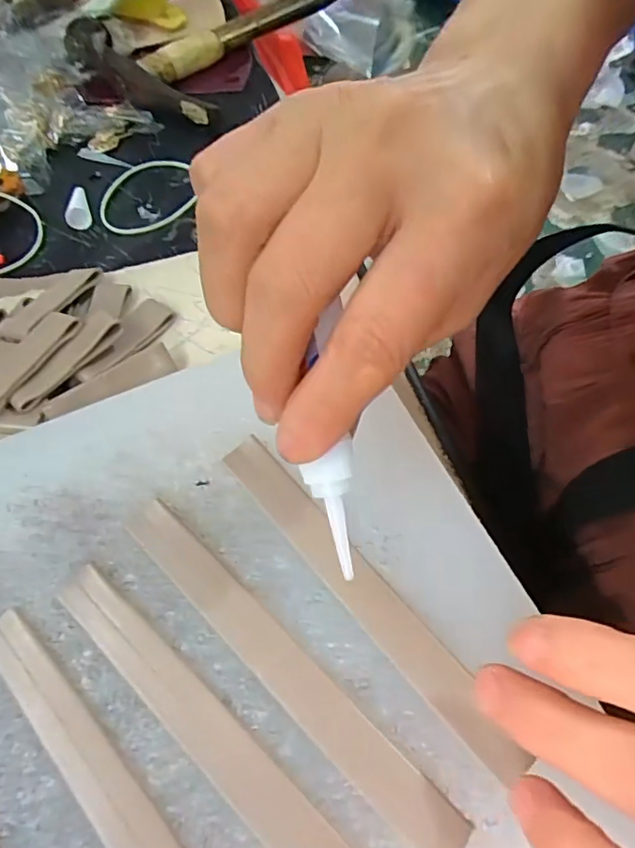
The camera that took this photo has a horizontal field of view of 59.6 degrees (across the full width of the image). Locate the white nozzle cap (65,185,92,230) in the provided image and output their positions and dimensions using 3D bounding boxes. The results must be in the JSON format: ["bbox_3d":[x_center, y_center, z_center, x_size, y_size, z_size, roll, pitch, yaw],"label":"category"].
[{"bbox_3d":[-0.149,-0.135,0.343,0.014,0.012,0.032,-17,61,-9],"label":"white nozzle cap"}]

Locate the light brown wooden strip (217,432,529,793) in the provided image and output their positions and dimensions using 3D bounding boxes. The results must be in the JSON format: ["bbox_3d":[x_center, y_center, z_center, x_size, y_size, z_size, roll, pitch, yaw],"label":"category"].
[{"bbox_3d":[0.014,0.054,0.183,0.015,0.004,0.133,-36,66,-19],"label":"light brown wooden strip"}]

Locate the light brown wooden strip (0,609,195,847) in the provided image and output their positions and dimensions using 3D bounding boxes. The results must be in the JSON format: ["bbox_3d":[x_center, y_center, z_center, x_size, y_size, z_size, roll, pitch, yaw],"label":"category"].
[{"bbox_3d":[-0.056,0.106,0.154,0.133,0.004,0.018,39,67,21],"label":"light brown wooden strip"}]

